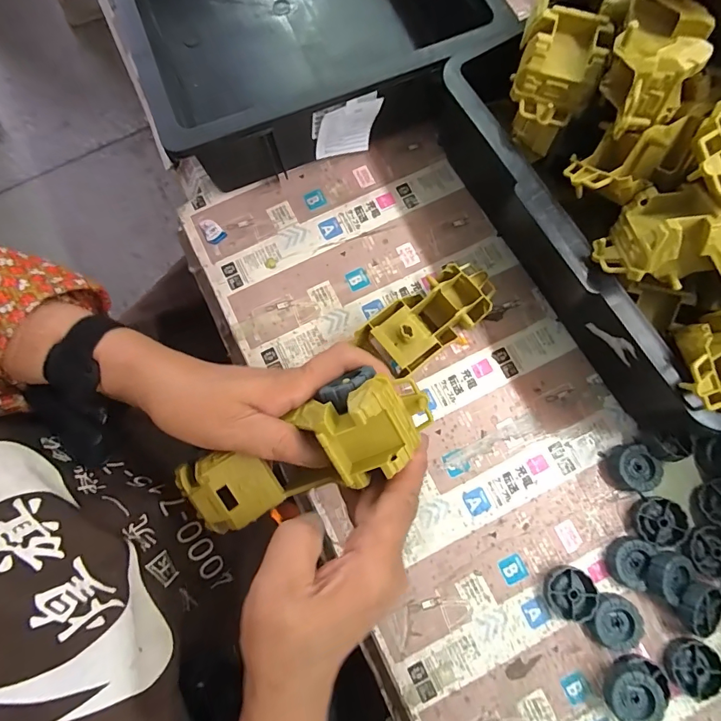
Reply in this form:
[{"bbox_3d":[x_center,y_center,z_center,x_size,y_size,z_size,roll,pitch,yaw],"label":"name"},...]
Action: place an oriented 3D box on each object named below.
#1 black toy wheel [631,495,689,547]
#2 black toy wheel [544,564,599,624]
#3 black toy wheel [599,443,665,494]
[{"bbox_3d":[0.250,0.133,0.359,0.038,0.013,0.037,0,77,1],"label":"black toy wheel"},{"bbox_3d":[0.169,0.187,0.349,0.038,0.013,0.040,0,77,1],"label":"black toy wheel"},{"bbox_3d":[0.230,0.093,0.368,0.040,0.017,0.038,0,77,1],"label":"black toy wheel"}]

